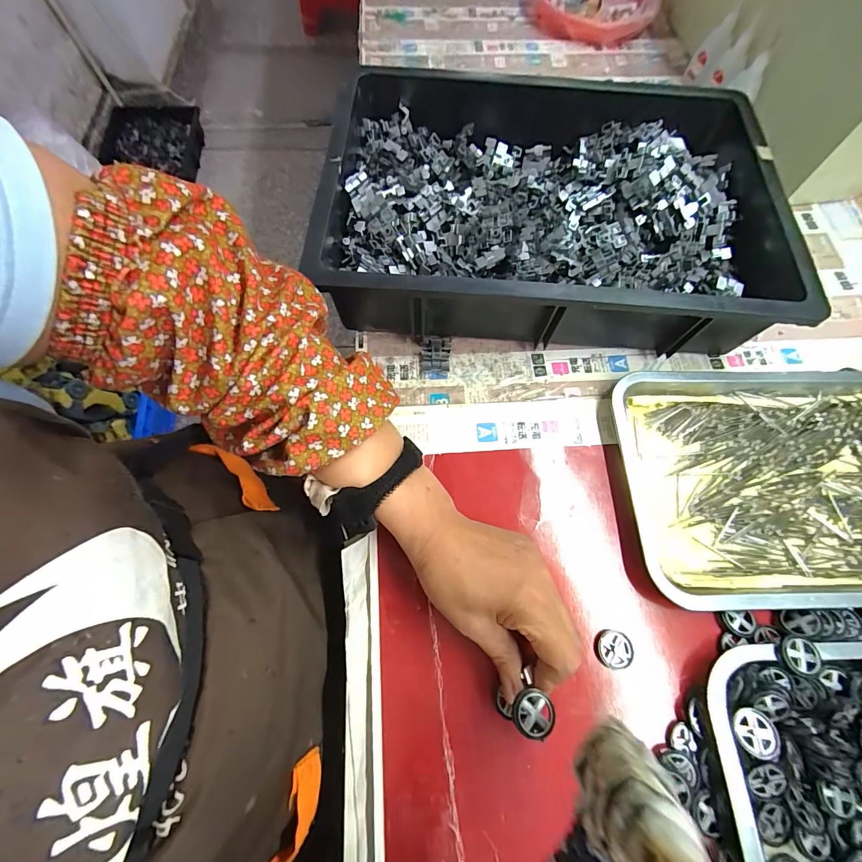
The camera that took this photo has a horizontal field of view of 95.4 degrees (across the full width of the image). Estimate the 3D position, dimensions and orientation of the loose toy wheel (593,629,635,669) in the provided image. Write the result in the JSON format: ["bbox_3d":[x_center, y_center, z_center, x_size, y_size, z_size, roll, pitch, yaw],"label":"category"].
[{"bbox_3d":[0.143,0.171,0.308,0.029,0.005,0.027,0,67,-1],"label":"loose toy wheel"}]

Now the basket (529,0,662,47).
[{"bbox_3d":[0.264,-0.701,0.640,0.203,0.049,0.166,14,70,4],"label":"basket"}]

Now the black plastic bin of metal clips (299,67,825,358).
[{"bbox_3d":[0.130,-0.238,0.427,0.444,0.095,0.319,4,67,0],"label":"black plastic bin of metal clips"}]

